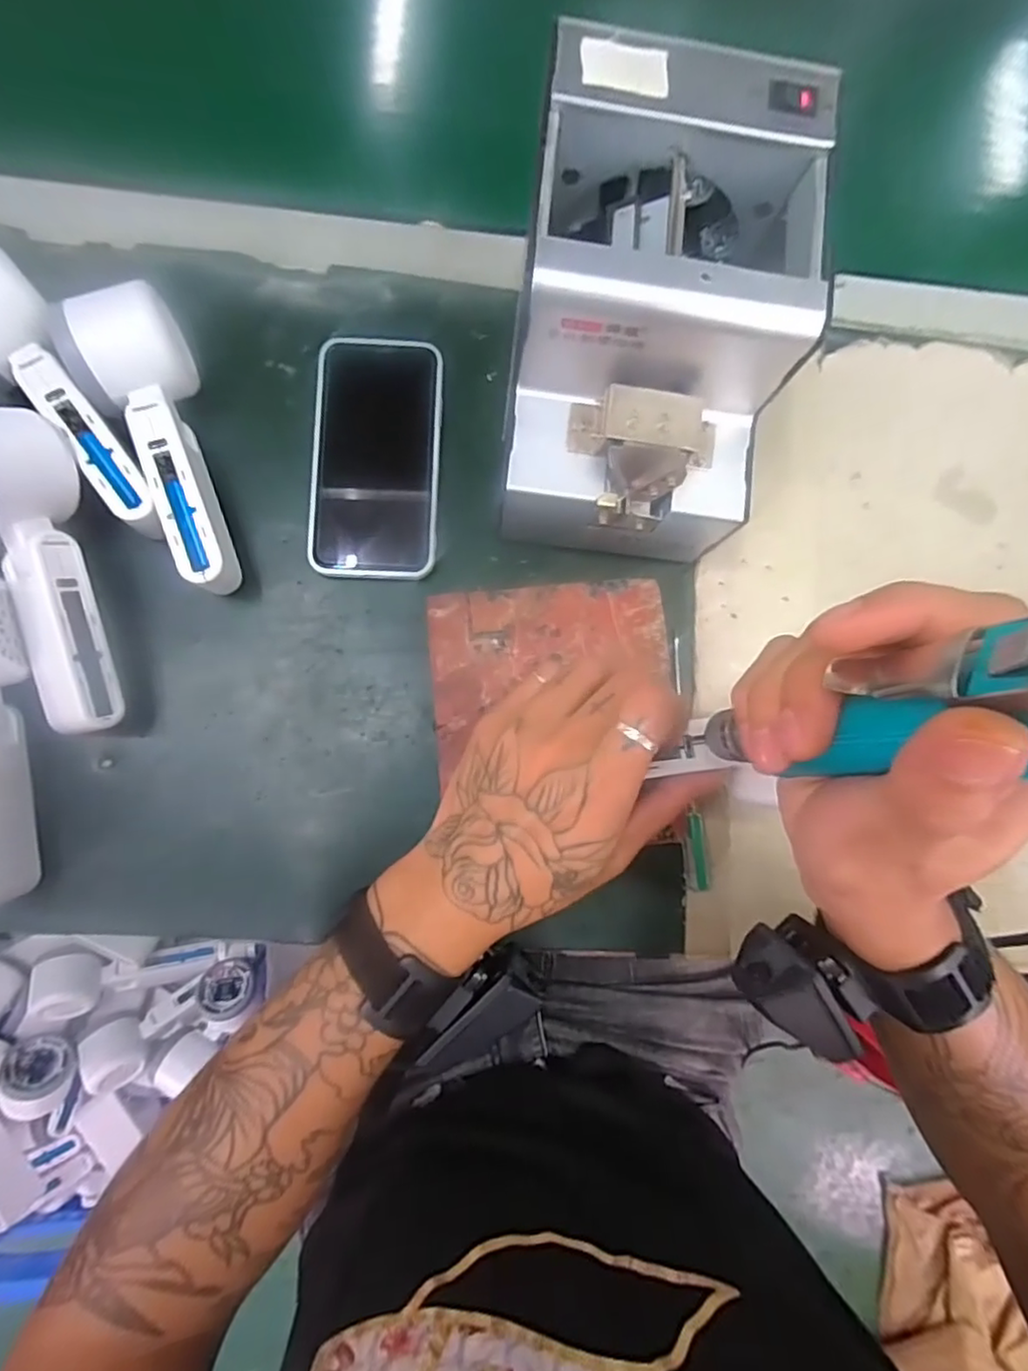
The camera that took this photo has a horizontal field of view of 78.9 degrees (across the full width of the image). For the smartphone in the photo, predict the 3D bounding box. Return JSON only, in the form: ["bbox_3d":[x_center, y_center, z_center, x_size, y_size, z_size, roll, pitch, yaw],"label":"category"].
[{"bbox_3d":[-0.082,-0.137,0.373,0.074,0.010,0.144,1,86,-4],"label":"smartphone"}]

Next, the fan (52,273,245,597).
[{"bbox_3d":[-0.188,-0.129,0.342,0.055,0.053,0.159,-22,88,-5],"label":"fan"}]

